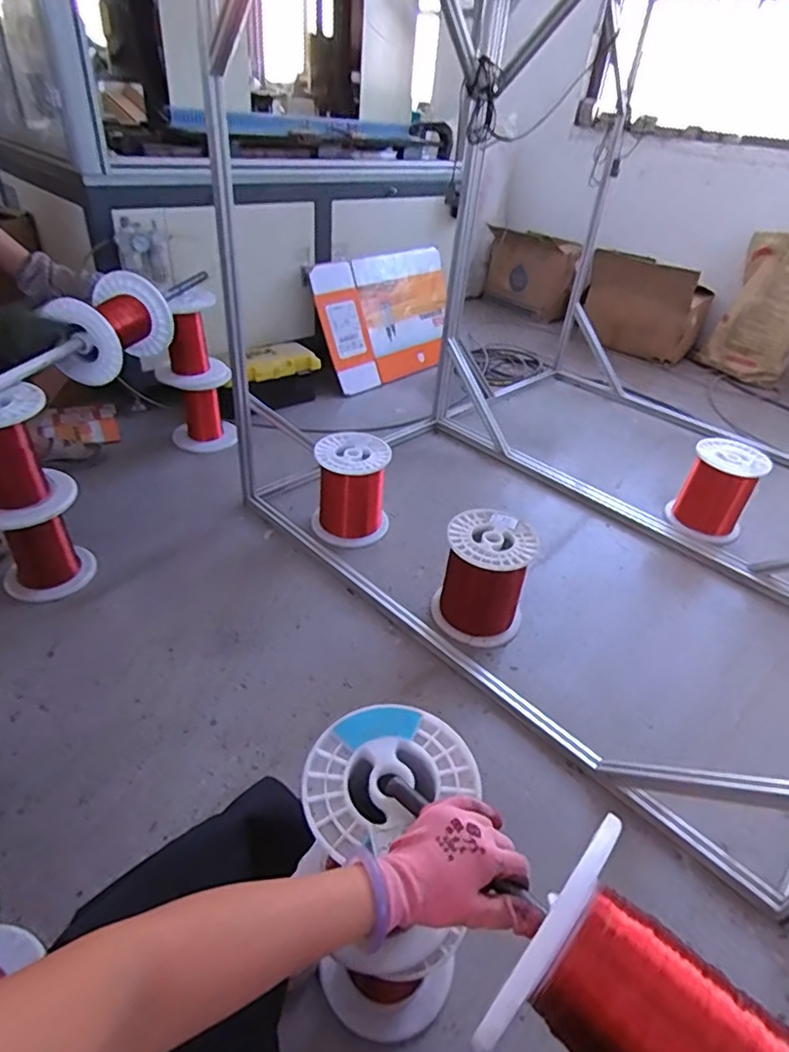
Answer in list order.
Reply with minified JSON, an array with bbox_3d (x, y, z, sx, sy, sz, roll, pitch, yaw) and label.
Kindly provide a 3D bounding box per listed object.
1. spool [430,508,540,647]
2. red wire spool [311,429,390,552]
[{"bbox_3d":[0.207,0.118,1.316,0.199,0.245,0.203,3,38,-3],"label":"spool"},{"bbox_3d":[-0.120,-0.116,1.598,0.209,0.243,0.247,3,38,-3],"label":"red wire spool"}]

